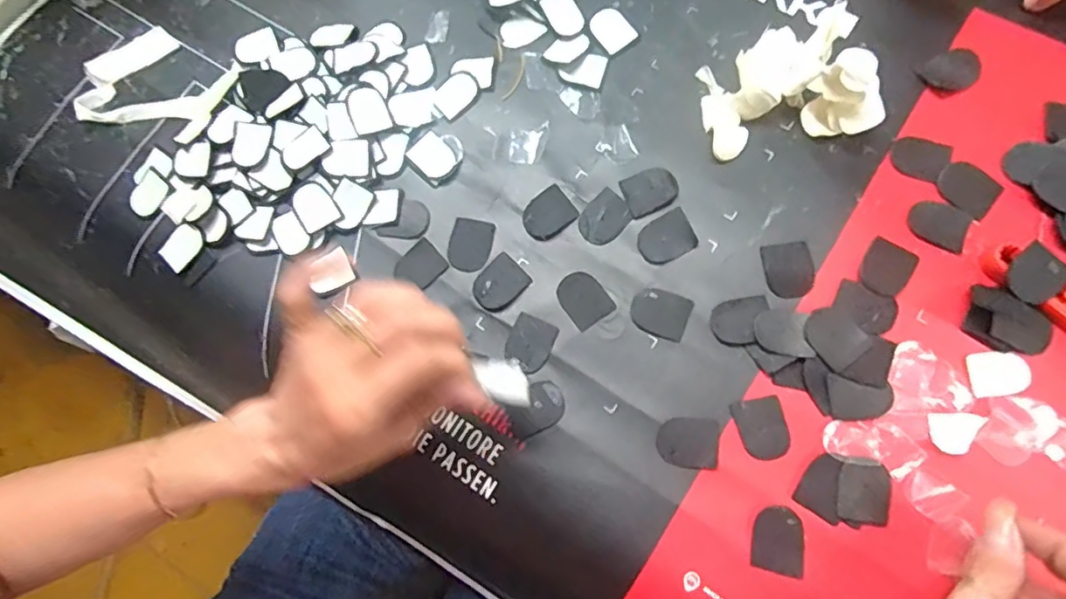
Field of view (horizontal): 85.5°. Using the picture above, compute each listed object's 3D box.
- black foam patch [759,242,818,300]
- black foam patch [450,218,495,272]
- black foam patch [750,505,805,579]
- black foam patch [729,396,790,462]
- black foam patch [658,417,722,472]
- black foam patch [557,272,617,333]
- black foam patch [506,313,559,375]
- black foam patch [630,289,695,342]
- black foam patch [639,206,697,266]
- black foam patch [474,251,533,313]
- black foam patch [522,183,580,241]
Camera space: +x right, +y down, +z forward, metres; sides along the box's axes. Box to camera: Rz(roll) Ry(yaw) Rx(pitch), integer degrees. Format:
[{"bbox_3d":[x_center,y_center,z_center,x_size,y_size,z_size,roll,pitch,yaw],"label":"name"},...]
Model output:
[{"bbox_3d":[0.154,-0.017,0.346,0.027,0.005,0.033,-10,76,5],"label":"black foam patch"},{"bbox_3d":[-0.040,-0.035,0.375,0.027,0.004,0.035,10,79,9],"label":"black foam patch"},{"bbox_3d":[0.134,0.131,0.315,0.027,0.004,0.034,9,79,9],"label":"black foam patch"},{"bbox_3d":[0.131,0.074,0.331,0.026,0.007,0.034,-16,76,3],"label":"black foam patch"},{"bbox_3d":[0.090,0.082,0.334,0.034,0.004,0.028,6,78,8],"label":"black foam patch"},{"bbox_3d":[0.031,0.000,0.359,0.027,0.004,0.034,-39,76,-2],"label":"black foam patch"},{"bbox_3d":[-0.002,0.028,0.357,0.027,0.004,0.033,23,81,11],"label":"black foam patch"},{"bbox_3d":[0.078,0.008,0.353,0.034,0.004,0.028,20,81,11],"label":"black foam patch"},{"bbox_3d":[0.083,-0.037,0.361,0.034,0.004,0.028,-29,78,4],"label":"black foam patch"},{"bbox_3d":[-0.021,-0.010,0.366,0.034,0.004,0.028,-44,76,-4],"label":"black foam patch"},{"bbox_3d":[0.010,-0.055,0.372,0.033,0.004,0.029,-39,76,-3],"label":"black foam patch"}]

